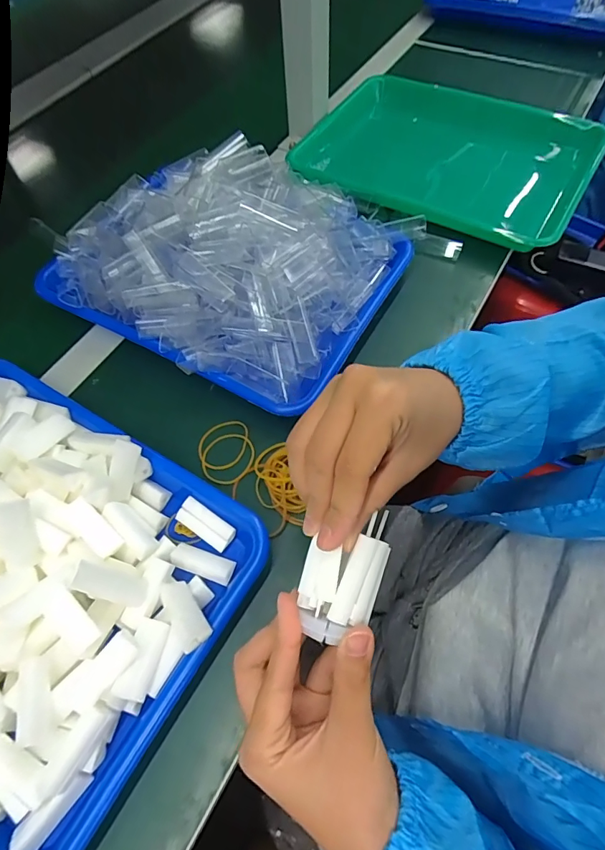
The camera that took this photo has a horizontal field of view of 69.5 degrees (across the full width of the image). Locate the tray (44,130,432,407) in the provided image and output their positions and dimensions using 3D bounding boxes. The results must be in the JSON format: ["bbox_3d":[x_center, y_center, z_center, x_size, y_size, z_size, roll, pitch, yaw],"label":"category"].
[{"bbox_3d":[-0.073,-0.181,0.430,0.311,0.115,0.265,28,66,17],"label":"tray"}]

